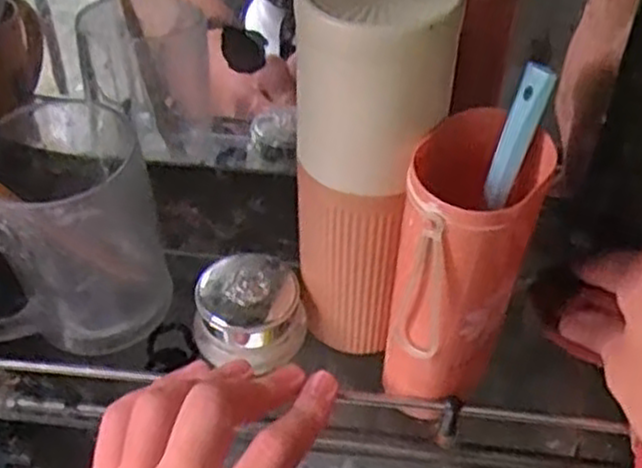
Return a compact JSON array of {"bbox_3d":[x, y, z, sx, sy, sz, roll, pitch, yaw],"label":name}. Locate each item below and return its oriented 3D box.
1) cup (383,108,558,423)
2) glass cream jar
[{"bbox_3d":[0.061,0.022,0.341,0.053,0.140,0.056,0,43,0],"label":"cup"},{"bbox_3d":[-0.037,0.040,0.397,0.055,0.039,0.050,0,43,0],"label":"glass cream jar"}]

